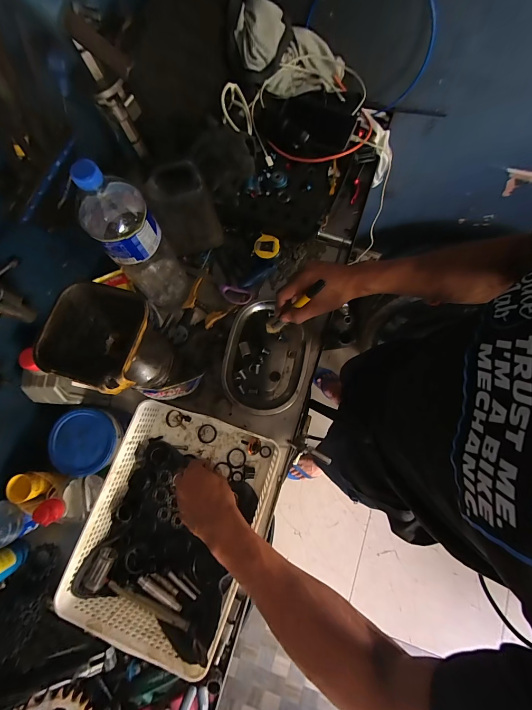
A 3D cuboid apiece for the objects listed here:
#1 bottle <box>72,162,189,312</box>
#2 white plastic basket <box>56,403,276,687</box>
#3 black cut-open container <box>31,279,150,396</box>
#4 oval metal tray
[{"bbox_3d":[-0.198,-0.168,0.477,0.083,0.308,0.082,-33,79,-6],"label":"bottle"},{"bbox_3d":[-0.143,0.266,0.491,0.254,0.084,0.325,21,78,6],"label":"white plastic basket"},{"bbox_3d":[-0.161,-0.017,0.302,0.093,0.064,0.092,15,78,5],"label":"black cut-open container"},{"bbox_3d":[0.000,0.005,0.573,0.157,0.035,0.210,14,78,4],"label":"oval metal tray"}]

